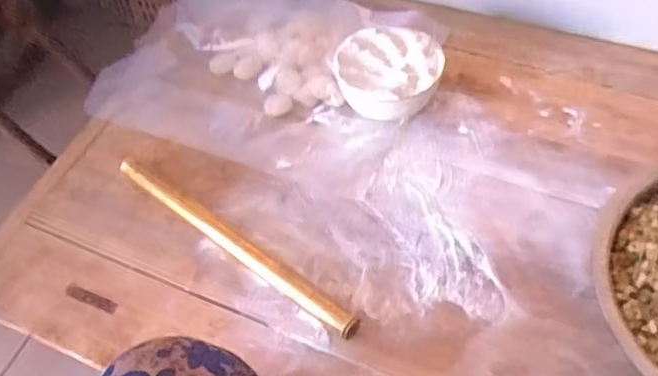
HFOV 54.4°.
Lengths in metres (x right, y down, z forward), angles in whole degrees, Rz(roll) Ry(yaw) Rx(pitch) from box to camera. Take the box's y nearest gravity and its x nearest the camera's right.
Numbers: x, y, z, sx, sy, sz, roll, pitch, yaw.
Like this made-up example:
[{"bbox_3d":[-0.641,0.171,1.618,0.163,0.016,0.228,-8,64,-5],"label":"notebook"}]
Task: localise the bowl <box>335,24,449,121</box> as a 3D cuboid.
[{"bbox_3d":[0.066,-0.120,0.708,0.109,0.063,0.104,-3,54,3],"label":"bowl"}]

